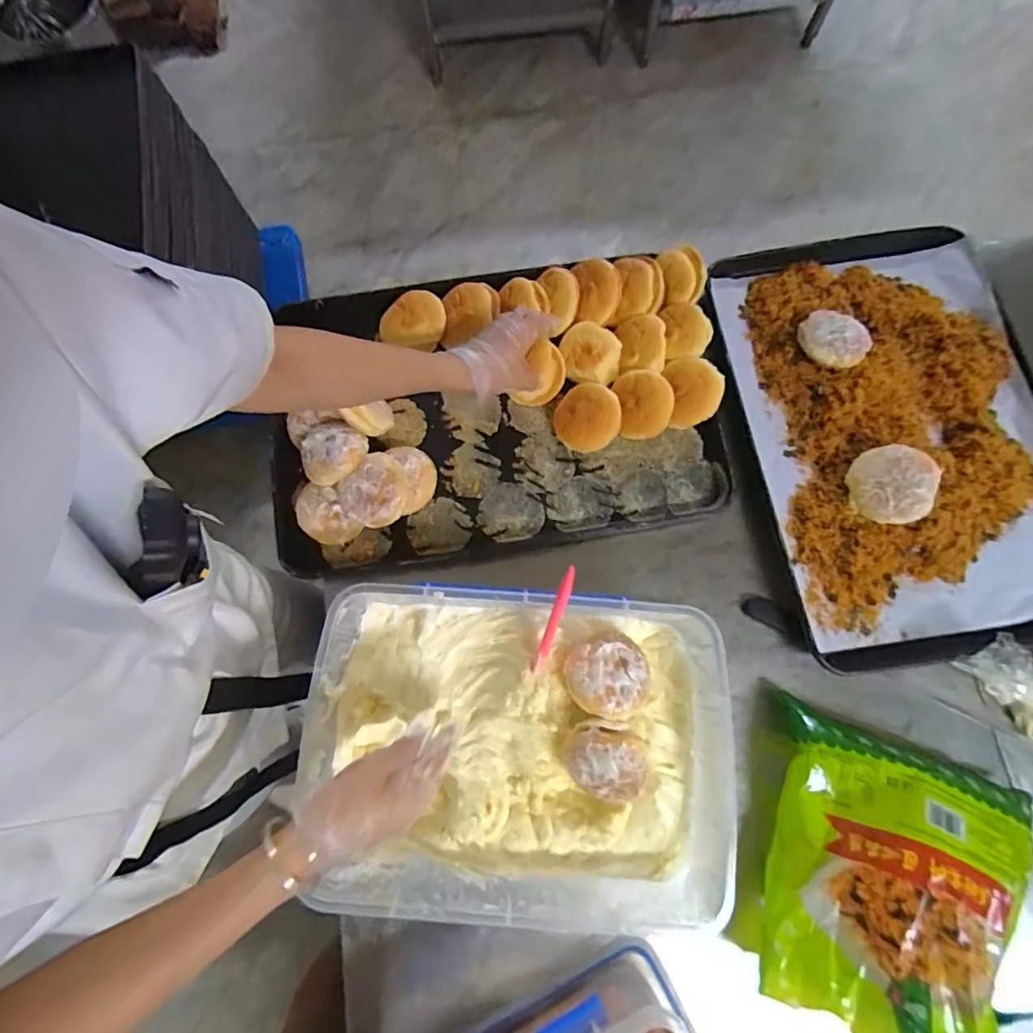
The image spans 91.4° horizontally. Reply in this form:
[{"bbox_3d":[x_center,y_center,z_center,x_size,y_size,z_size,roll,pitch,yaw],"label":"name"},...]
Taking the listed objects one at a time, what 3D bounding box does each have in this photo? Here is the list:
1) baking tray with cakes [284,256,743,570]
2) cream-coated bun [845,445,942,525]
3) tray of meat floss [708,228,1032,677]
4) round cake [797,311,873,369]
[{"bbox_3d":[-0.024,-0.144,0.671,0.580,0.087,0.372,-6,74,-2],"label":"baking tray with cakes"},{"bbox_3d":[0.469,-0.038,0.632,0.090,0.052,0.095,0,74,0],"label":"cream-coated bun"},{"bbox_3d":[0.521,-0.130,0.676,0.405,0.076,0.591,-9,74,-3],"label":"tray of meat floss"},{"bbox_3d":[0.433,-0.242,0.688,0.089,0.047,0.075,37,81,9],"label":"round cake"}]

